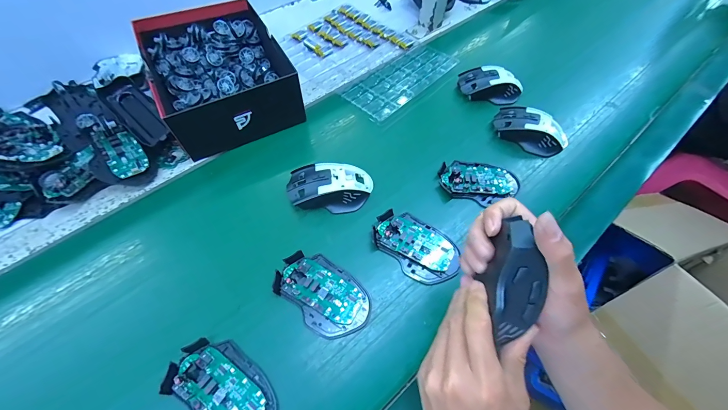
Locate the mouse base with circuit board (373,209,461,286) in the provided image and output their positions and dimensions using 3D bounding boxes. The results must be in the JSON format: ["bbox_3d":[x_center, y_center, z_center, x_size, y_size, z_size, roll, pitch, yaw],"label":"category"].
[{"bbox_3d":[0.068,0.049,0.393,0.073,0.014,0.113,-39,68,-21],"label":"mouse base with circuit board"}]

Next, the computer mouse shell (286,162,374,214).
[{"bbox_3d":[-0.046,-0.028,0.424,0.118,0.036,0.073,-3,60,-3],"label":"computer mouse shell"}]

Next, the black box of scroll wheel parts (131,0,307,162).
[{"bbox_3d":[-0.232,-0.214,0.500,0.184,0.084,0.244,-25,63,-15],"label":"black box of scroll wheel parts"}]

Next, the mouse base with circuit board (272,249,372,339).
[{"bbox_3d":[-0.048,0.102,0.358,0.113,0.014,0.070,37,65,19],"label":"mouse base with circuit board"}]

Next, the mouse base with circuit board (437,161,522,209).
[{"bbox_3d":[0.167,-0.035,0.445,0.111,0.015,0.071,21,61,10],"label":"mouse base with circuit board"}]

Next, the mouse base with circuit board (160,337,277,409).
[{"bbox_3d":[-0.141,0.187,0.304,0.112,0.016,0.071,35,65,18],"label":"mouse base with circuit board"}]

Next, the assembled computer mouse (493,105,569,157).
[{"bbox_3d":[0.268,-0.122,0.490,0.113,0.035,0.058,32,64,16],"label":"assembled computer mouse"}]

